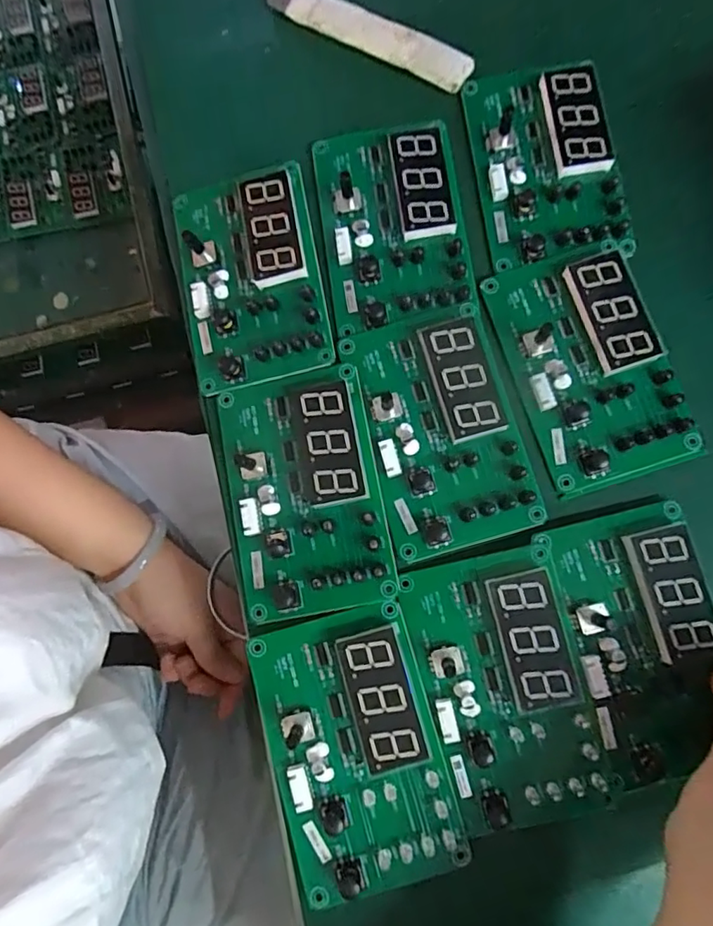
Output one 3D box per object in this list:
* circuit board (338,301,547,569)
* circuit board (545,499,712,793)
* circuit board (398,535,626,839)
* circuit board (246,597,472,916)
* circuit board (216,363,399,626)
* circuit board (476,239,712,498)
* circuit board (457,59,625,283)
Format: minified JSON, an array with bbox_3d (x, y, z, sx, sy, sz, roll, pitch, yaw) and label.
[{"bbox_3d":[0.042,-0.018,0.274,0.074,0.010,0.120,-15,80,-2],"label":"circuit board"},{"bbox_3d":[0.135,0.083,0.254,0.067,0.010,0.118,-13,80,-2],"label":"circuit board"},{"bbox_3d":[0.071,0.103,0.251,0.074,0.012,0.120,-14,80,-2],"label":"circuit board"},{"bbox_3d":[-0.001,0.132,0.249,0.076,0.010,0.119,-16,80,-2],"label":"circuit board"},{"bbox_3d":[-0.026,0.014,0.274,0.074,0.018,0.120,-11,80,-1],"label":"circuit board"},{"bbox_3d":[0.119,-0.051,0.280,0.074,0.015,0.120,-17,80,-2],"label":"circuit board"},{"bbox_3d":[0.102,-0.168,0.299,0.073,0.012,0.116,-9,80,-1],"label":"circuit board"}]

